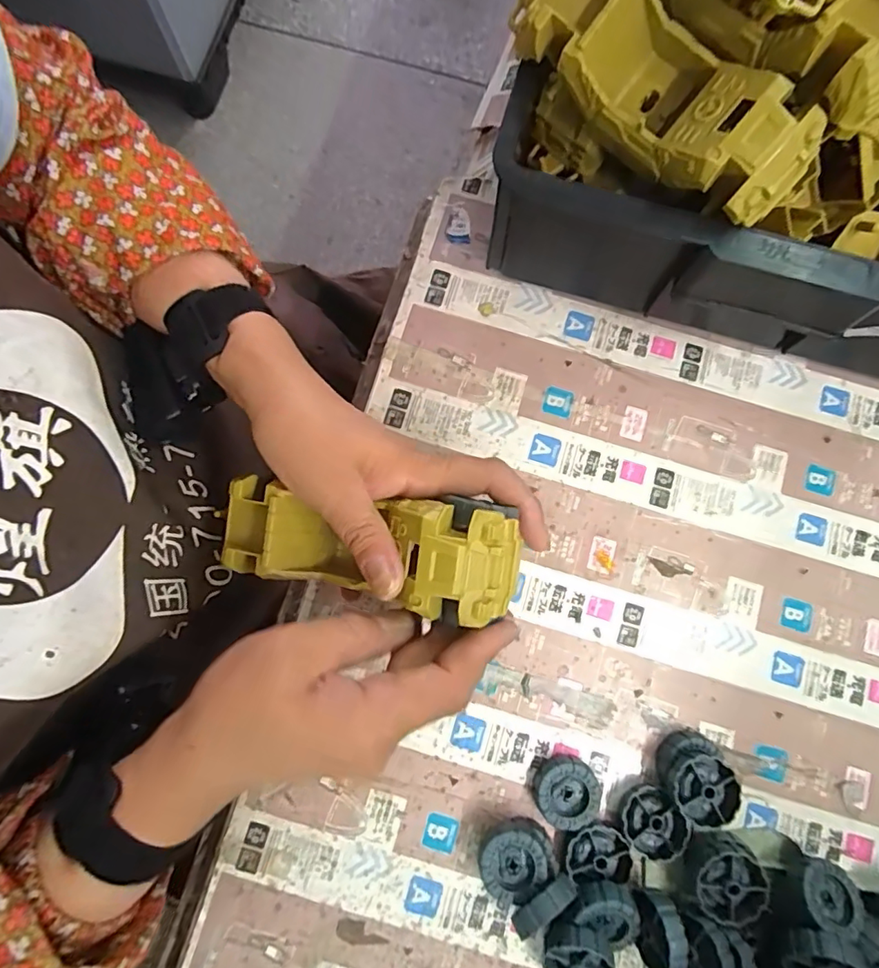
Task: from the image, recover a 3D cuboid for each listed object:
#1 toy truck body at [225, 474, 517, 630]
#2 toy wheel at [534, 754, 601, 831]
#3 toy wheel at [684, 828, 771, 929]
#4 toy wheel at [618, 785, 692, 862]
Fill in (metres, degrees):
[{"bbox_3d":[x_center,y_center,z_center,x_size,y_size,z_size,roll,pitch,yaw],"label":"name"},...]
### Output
[{"bbox_3d":[-0.040,0.033,0.277,0.156,0.047,0.050,7,78,22],"label":"toy truck body"},{"bbox_3d":[0.078,0.188,0.325,0.038,0.014,0.038,0,79,-1],"label":"toy wheel"},{"bbox_3d":[0.165,0.228,0.310,0.048,0.025,0.041,41,81,6],"label":"toy wheel"},{"bbox_3d":[0.128,0.203,0.320,0.035,0.013,0.041,-34,82,-7],"label":"toy wheel"}]

